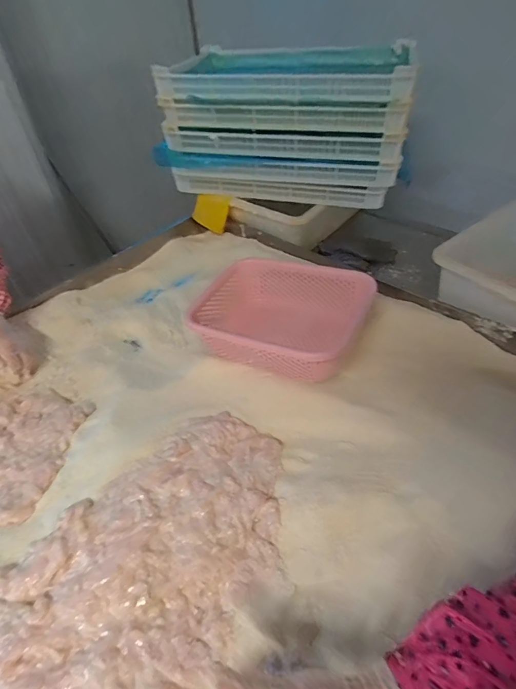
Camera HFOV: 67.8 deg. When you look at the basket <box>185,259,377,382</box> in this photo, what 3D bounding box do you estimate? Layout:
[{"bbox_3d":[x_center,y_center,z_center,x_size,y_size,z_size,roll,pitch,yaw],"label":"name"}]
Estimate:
[{"bbox_3d":[0.039,-0.048,0.783,0.311,0.139,0.254,21,50,23],"label":"basket"}]

